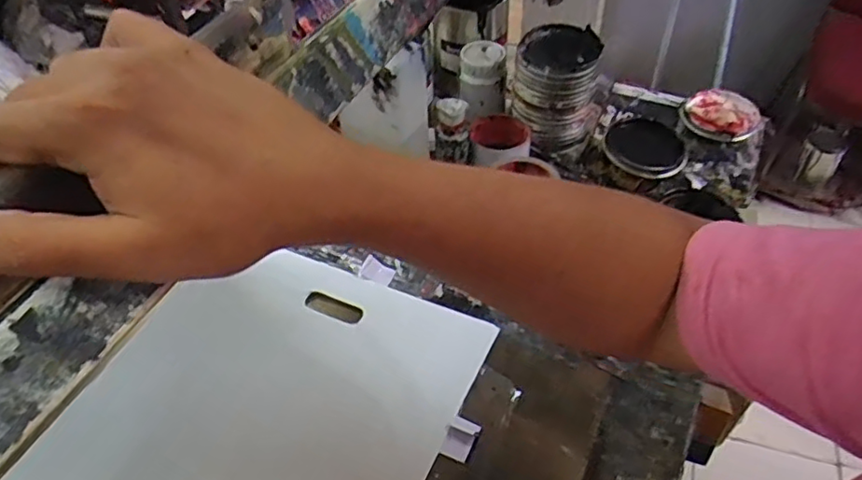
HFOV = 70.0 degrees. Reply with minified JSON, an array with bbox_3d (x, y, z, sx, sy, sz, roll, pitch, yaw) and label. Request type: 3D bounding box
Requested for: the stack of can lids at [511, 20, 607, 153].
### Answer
[{"bbox_3d":[0.165,-0.197,0.809,0.106,0.132,0.115,9,48,12],"label":"stack of can lids"}]

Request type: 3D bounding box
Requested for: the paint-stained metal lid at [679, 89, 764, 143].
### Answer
[{"bbox_3d":[0.411,-0.178,0.869,0.103,0.025,0.089,26,53,24],"label":"paint-stained metal lid"}]

